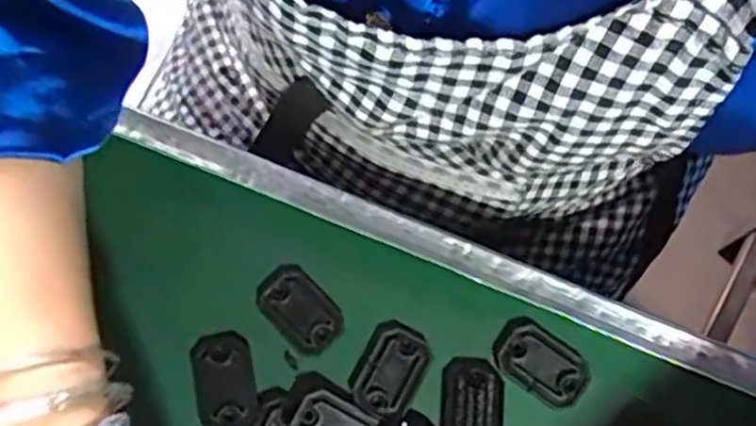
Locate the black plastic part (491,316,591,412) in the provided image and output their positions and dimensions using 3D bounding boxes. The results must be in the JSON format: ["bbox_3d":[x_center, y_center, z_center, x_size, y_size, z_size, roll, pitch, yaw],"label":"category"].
[{"bbox_3d":[0.077,0.071,0.359,0.045,0.004,0.029,35,75,11],"label":"black plastic part"}]

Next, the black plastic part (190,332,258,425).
[{"bbox_3d":[-0.073,0.079,0.357,0.028,0.004,0.045,-13,72,-4],"label":"black plastic part"}]

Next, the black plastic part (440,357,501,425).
[{"bbox_3d":[0.043,0.090,0.351,0.027,0.004,0.044,0,71,0],"label":"black plastic part"}]

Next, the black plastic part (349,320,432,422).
[{"bbox_3d":[0.006,0.074,0.358,0.030,0.004,0.043,28,73,9],"label":"black plastic part"}]

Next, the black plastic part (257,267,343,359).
[{"bbox_3d":[-0.038,0.047,0.367,0.045,0.004,0.028,43,76,13],"label":"black plastic part"}]

